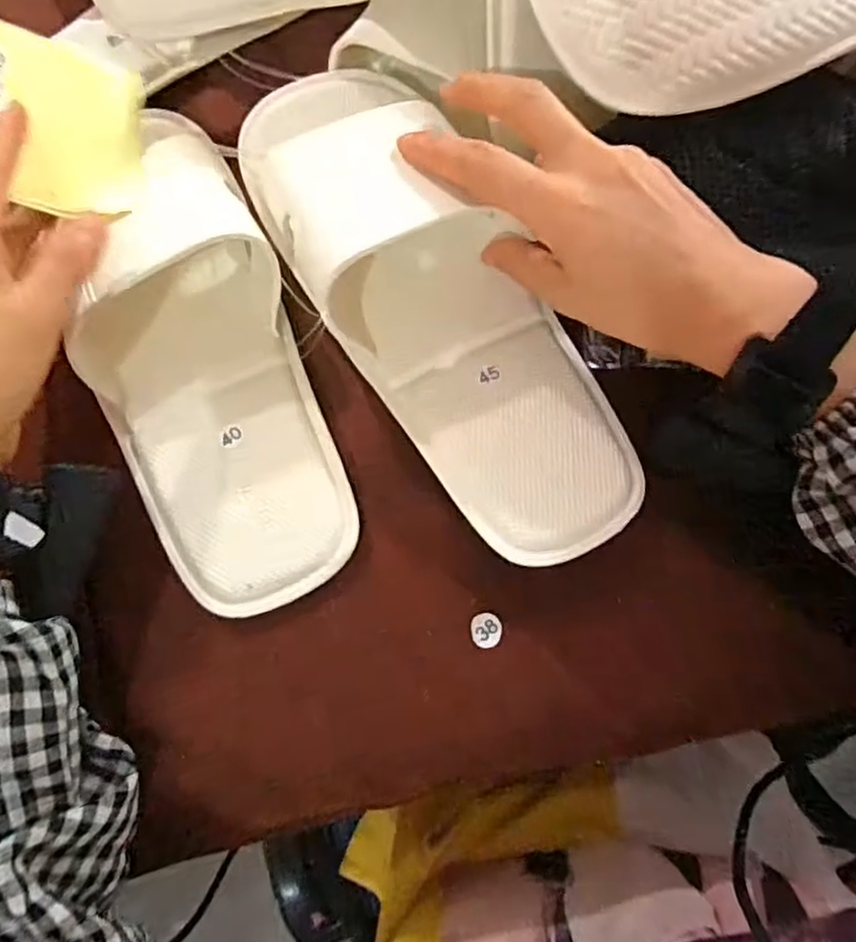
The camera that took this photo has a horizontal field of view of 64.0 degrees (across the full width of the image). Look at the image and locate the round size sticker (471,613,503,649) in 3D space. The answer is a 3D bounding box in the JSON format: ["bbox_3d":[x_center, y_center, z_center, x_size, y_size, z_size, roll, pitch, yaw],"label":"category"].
[{"bbox_3d":[0.027,0.074,0.317,0.014,0.004,0.015,-1,84,9],"label":"round size sticker"}]

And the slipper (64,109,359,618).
[{"bbox_3d":[-0.116,-0.057,0.334,0.104,0.053,0.251,-17,83,-3],"label":"slipper"}]

